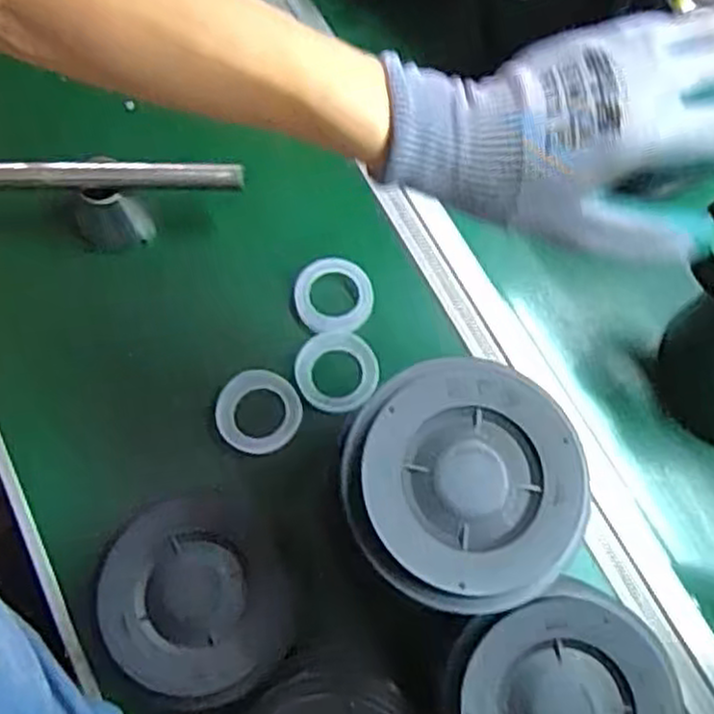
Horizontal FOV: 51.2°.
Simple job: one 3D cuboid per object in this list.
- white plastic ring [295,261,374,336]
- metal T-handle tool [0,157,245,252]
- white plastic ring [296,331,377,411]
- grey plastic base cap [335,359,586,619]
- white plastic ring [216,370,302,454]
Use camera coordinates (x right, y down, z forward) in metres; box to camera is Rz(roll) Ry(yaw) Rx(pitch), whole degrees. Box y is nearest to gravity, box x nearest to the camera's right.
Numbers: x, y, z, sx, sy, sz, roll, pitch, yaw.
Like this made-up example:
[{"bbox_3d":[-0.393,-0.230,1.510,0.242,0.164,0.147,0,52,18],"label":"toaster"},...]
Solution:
[{"bbox_3d":[-0.017,-0.045,0.553,0.054,0.016,0.059,0,72,-1],"label":"white plastic ring"},{"bbox_3d":[-0.182,-0.112,0.549,0.197,0.067,0.035,1,72,-1],"label":"metal T-handle tool"},{"bbox_3d":[-0.014,0.010,0.534,0.058,0.004,0.058,0,72,-1],"label":"white plastic ring"},{"bbox_3d":[0.054,0.060,0.363,0.116,0.015,0.115,0,72,-1],"label":"grey plastic base cap"},{"bbox_3d":[-0.069,0.038,0.523,0.058,0.004,0.058,-2,72,-2],"label":"white plastic ring"}]

